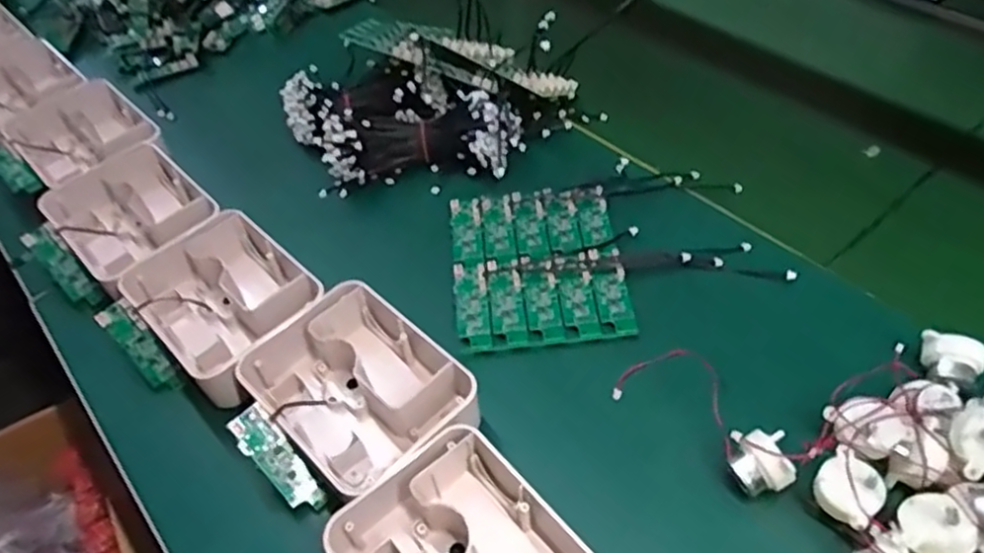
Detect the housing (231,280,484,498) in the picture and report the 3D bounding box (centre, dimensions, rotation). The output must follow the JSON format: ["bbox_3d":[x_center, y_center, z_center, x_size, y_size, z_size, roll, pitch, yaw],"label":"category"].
[{"bbox_3d":[-0.076,0.070,0.437,0.105,0.047,0.126,-37,55,-26],"label":"housing"}]

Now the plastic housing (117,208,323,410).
[{"bbox_3d":[-0.183,0.025,0.501,0.128,0.059,0.105,34,58,30],"label":"plastic housing"}]

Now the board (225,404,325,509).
[{"bbox_3d":[-0.124,0.108,0.410,0.021,0.005,0.070,-39,93,-25],"label":"board"}]

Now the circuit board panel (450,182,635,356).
[{"bbox_3d":[0.032,-0.012,0.512,0.119,0.007,0.137,-6,49,1],"label":"circuit board panel"}]

